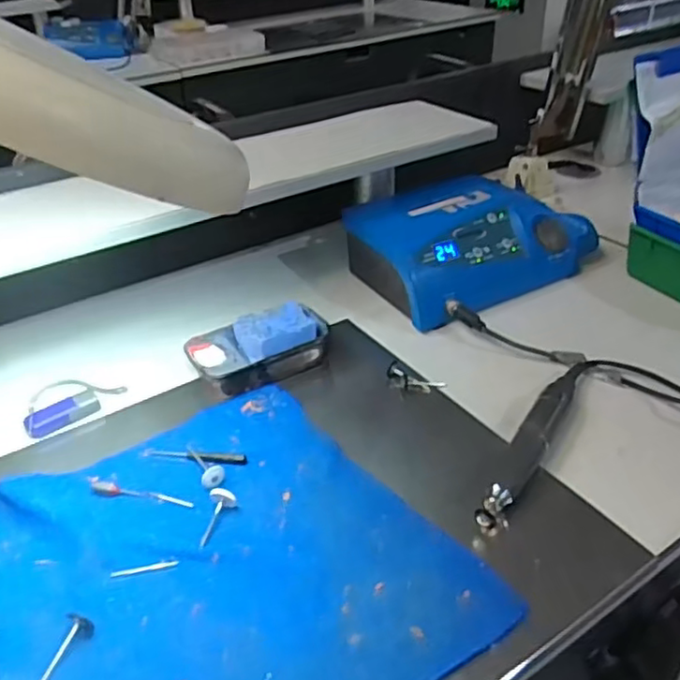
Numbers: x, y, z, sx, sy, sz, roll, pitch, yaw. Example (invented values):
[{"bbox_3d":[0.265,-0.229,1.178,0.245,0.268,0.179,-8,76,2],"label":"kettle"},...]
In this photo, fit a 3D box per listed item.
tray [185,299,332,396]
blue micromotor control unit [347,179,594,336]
[{"bbox_3d":[-0.077,0.008,0.621,0.131,0.044,0.080,-18,38,-24],"label":"tray"},{"bbox_3d":[0.150,-0.117,0.759,0.268,0.087,0.182,-21,39,-26],"label":"blue micromotor control unit"}]

